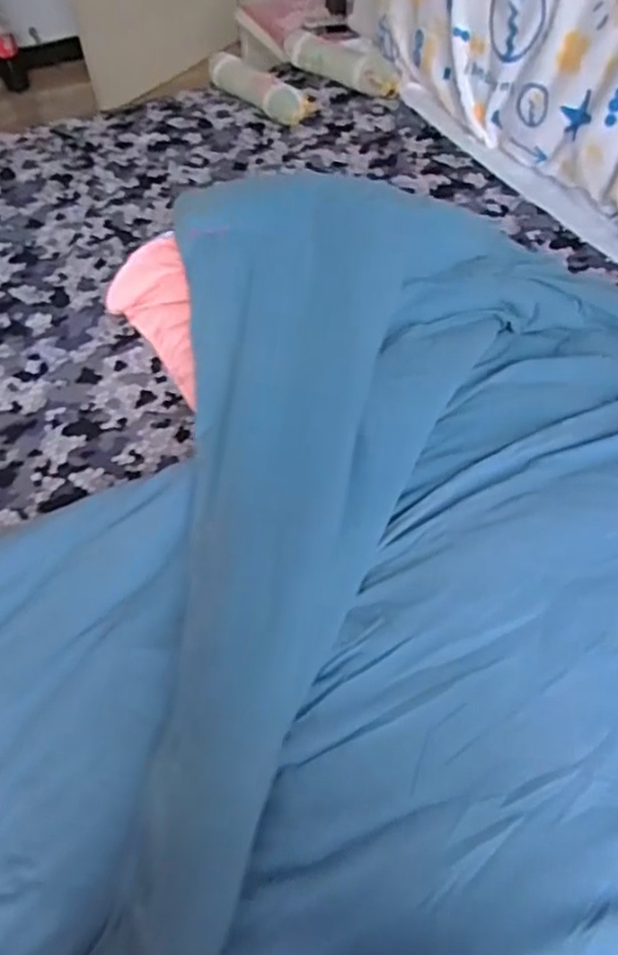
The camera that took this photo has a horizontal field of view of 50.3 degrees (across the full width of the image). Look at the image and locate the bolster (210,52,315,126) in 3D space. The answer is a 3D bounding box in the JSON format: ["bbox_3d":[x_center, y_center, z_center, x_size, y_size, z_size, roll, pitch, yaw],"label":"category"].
[{"bbox_3d":[-0.128,-0.960,1.611,0.092,0.078,0.332,-35,59,-22],"label":"bolster"}]

